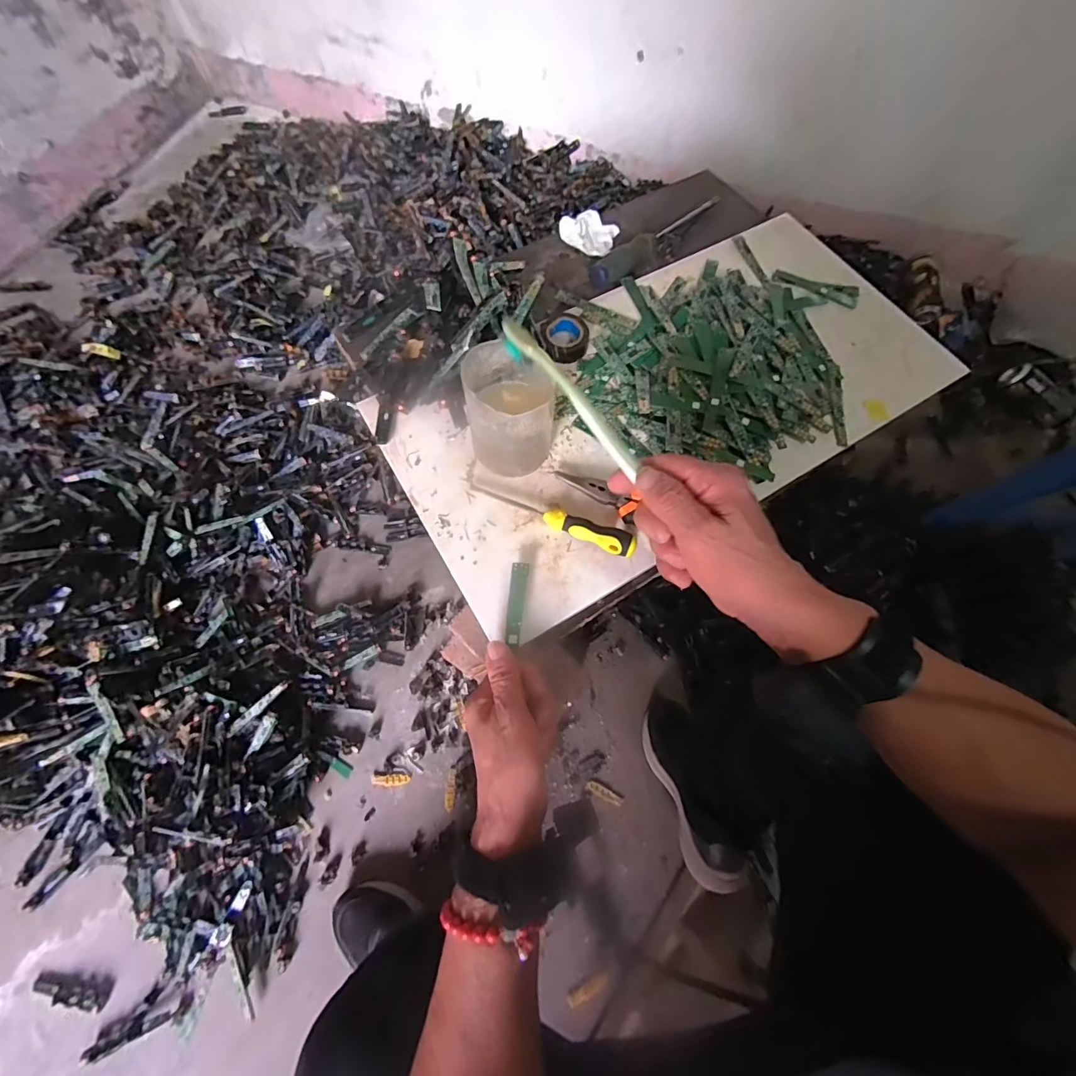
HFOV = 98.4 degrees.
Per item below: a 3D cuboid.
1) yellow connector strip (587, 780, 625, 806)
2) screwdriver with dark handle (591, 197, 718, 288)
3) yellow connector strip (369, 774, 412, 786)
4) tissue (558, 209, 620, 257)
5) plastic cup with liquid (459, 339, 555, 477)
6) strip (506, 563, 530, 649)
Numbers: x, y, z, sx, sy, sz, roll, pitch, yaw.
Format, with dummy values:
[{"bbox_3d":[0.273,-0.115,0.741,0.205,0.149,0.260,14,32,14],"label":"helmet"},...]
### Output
[{"bbox_3d":[0.107,0.406,0.738,0.058,0.004,0.016,23,57,13],"label":"yellow connector strip"},{"bbox_3d":[0.154,-0.380,0.581,0.033,0.034,0.252,43,72,14],"label":"screwdriver with dark handle"},{"bbox_3d":[-0.239,0.391,0.751,0.063,0.004,0.016,0,70,-1],"label":"yellow connector strip"},{"bbox_3d":[0.064,-0.387,0.582,0.067,0.023,0.057,28,69,9],"label":"tissue"},{"bbox_3d":[-0.023,-0.112,0.404,0.071,0.092,0.084,-9,68,-6],"label":"plastic cup with liquid"},{"bbox_3d":[-0.018,0.055,0.387,0.015,0.009,0.069,4,69,0],"label":"strip"}]

